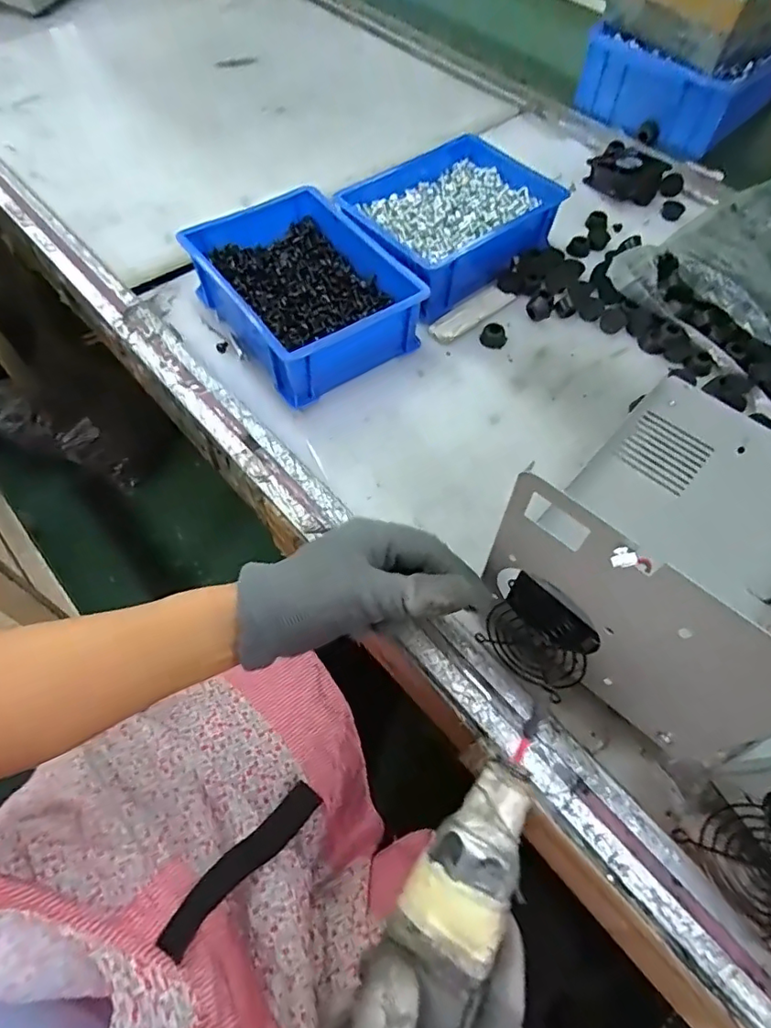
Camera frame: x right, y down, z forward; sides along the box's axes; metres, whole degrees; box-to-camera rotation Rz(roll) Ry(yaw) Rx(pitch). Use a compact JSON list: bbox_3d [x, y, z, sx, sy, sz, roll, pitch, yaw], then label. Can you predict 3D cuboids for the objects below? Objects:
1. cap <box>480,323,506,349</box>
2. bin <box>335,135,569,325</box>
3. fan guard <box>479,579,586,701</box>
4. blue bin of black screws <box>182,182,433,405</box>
[{"bbox_3d":[0.104,-0.171,0.533,0.024,0.014,0.024,0,59,0],"label":"cap"},{"bbox_3d":[0.064,-0.296,0.570,0.198,0.064,0.151,-39,67,-21],"label":"bin"},{"bbox_3d":[0.094,0.083,0.352,0.064,0.059,0.009,36,39,18],"label":"fan guard"},{"bbox_3d":[-0.073,-0.204,0.513,0.149,0.066,0.193,-31,64,-17],"label":"blue bin of black screws"}]

